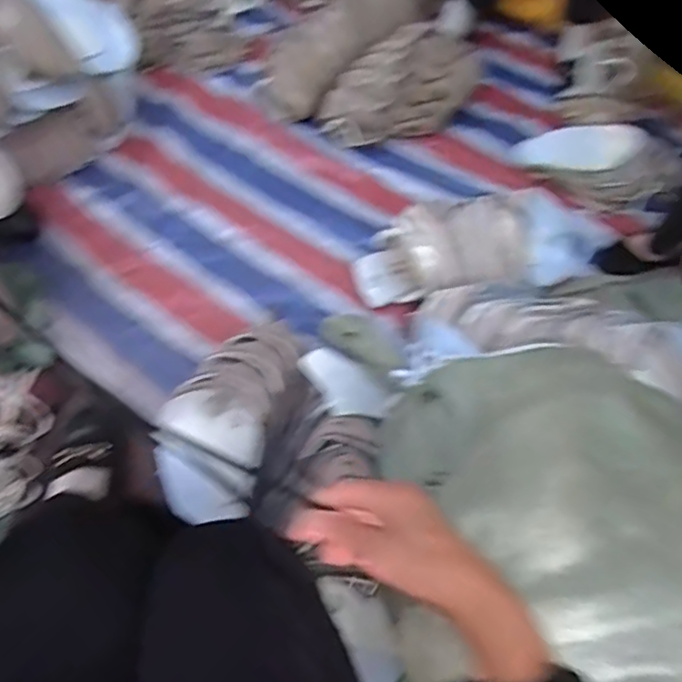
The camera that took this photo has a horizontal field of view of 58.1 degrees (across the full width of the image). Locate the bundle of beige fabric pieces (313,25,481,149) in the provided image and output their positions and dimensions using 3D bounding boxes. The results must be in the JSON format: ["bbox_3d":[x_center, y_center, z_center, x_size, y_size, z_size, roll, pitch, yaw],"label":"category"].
[{"bbox_3d":[0.146,-0.544,1.329,0.396,0.191,0.136,-25,59,-21],"label":"bundle of beige fabric pieces"}]

